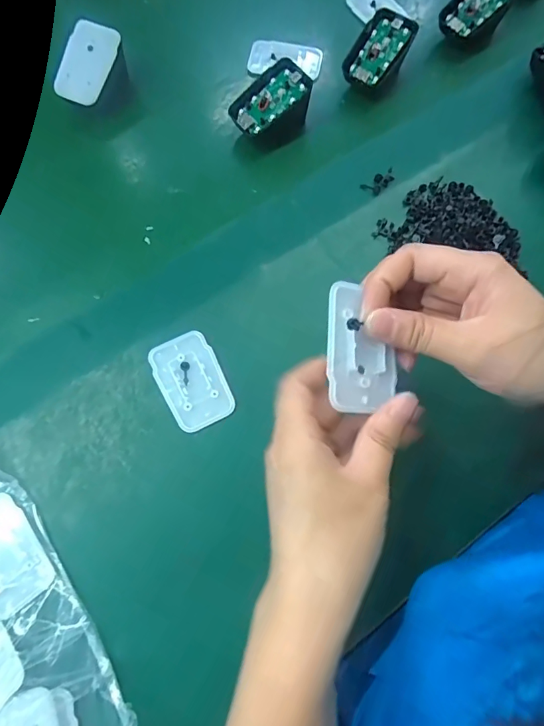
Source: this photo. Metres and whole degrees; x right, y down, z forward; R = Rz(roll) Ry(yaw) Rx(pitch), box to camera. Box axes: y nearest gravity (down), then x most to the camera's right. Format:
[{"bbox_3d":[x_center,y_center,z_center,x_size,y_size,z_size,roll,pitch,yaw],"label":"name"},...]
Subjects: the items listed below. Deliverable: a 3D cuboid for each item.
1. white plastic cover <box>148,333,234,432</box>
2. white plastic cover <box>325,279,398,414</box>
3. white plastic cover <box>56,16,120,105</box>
[{"bbox_3d":[-0.058,0.012,0.314,0.044,0.006,0.069,-26,73,-10],"label":"white plastic cover"},{"bbox_3d":[0.048,-0.010,0.229,0.039,0.012,0.067,3,80,-22],"label":"white plastic cover"},{"bbox_3d":[-0.165,-0.265,0.383,0.046,0.006,0.068,21,93,9],"label":"white plastic cover"}]

